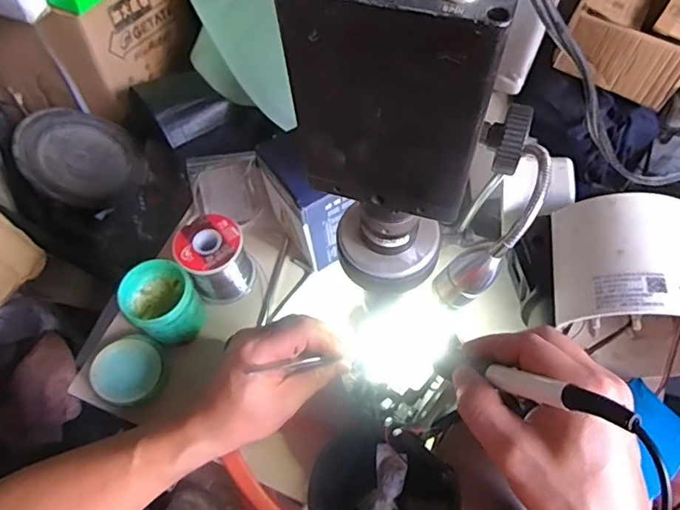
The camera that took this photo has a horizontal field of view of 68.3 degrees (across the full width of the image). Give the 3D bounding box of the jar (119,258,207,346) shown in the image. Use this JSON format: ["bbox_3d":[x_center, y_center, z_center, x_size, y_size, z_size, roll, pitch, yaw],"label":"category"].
[{"bbox_3d":[-0.163,0.043,0.459,0.058,0.054,0.065,-38,65,-19],"label":"jar"}]

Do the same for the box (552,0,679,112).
[{"bbox_3d":[0.502,-0.379,0.827,0.207,0.102,0.242,29,64,17],"label":"box"}]

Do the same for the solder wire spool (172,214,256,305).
[{"bbox_3d":[-0.121,0.007,0.488,0.060,0.073,0.057,-1,59,1],"label":"solder wire spool"}]

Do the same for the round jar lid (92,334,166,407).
[{"bbox_3d":[-0.191,0.104,0.456,0.058,0.017,0.061,-1,59,1],"label":"round jar lid"}]

